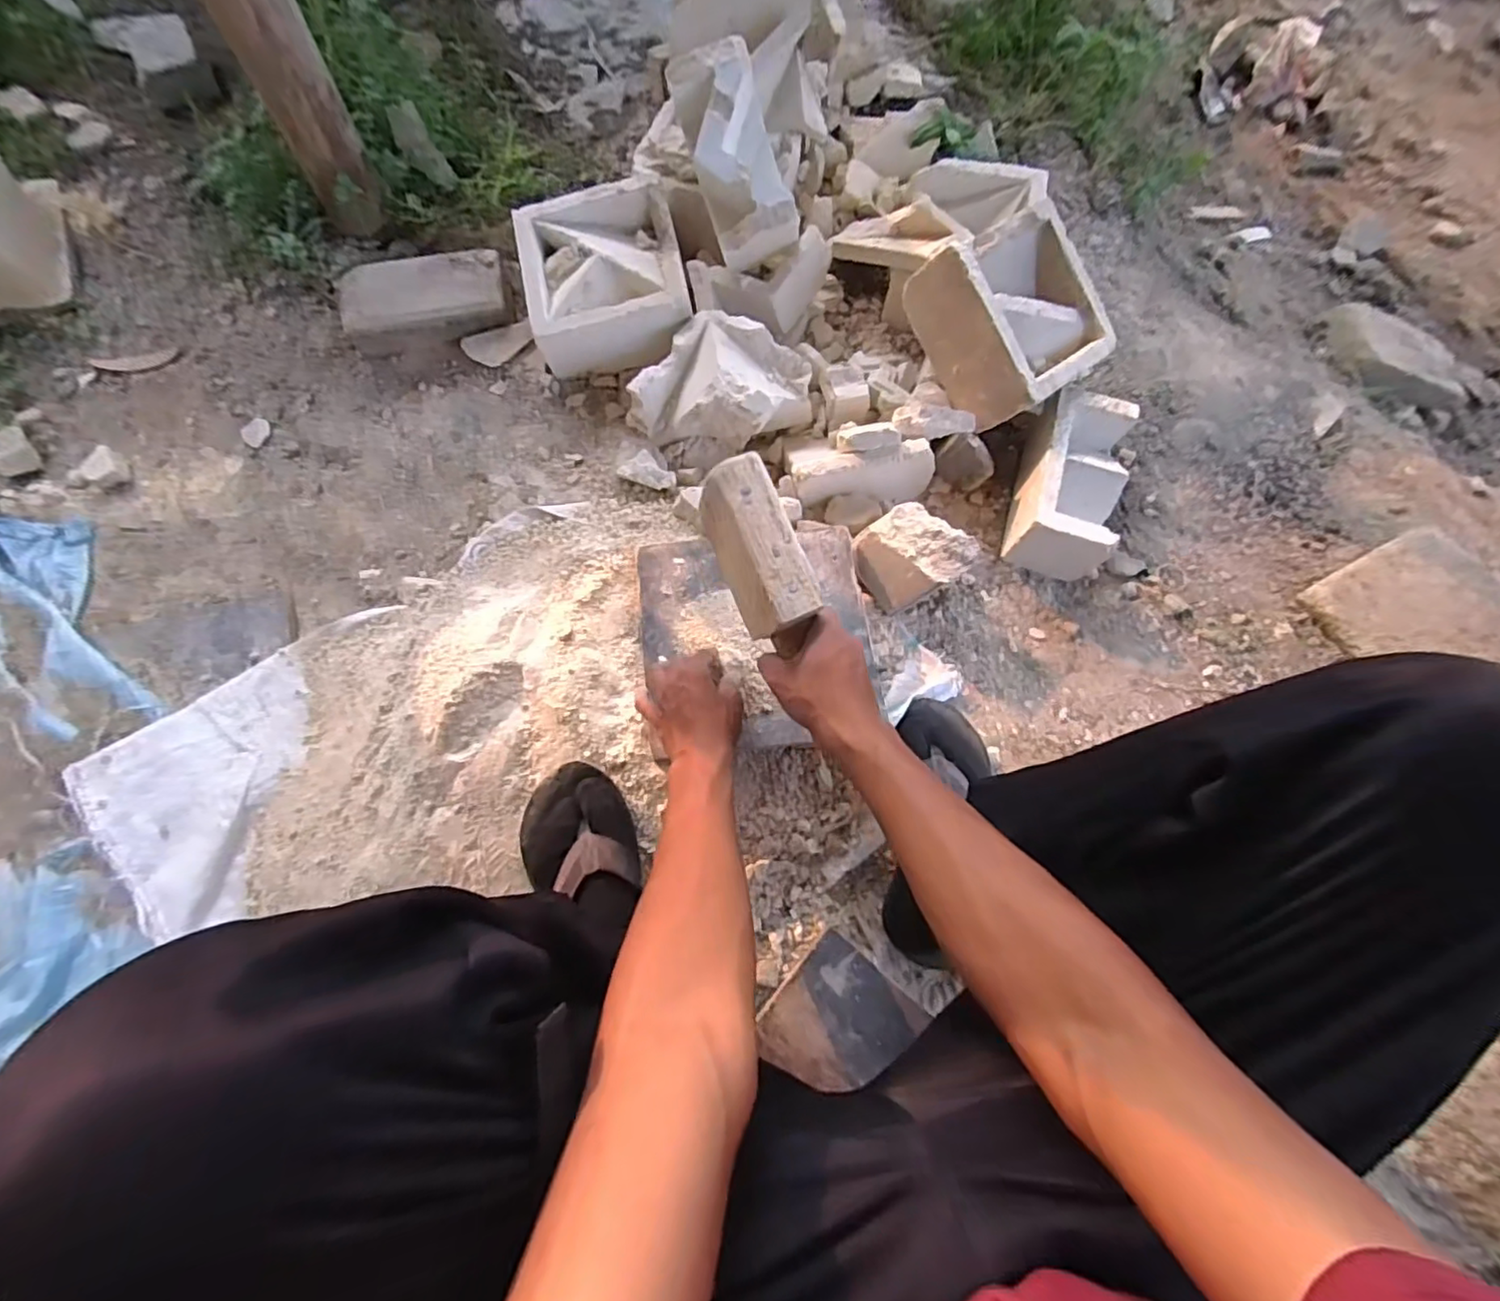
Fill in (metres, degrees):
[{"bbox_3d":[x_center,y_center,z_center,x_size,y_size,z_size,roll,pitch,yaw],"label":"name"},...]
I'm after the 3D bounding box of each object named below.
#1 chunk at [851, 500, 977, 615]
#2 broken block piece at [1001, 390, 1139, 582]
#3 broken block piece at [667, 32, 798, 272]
[{"bbox_3d":[0.188,-0.111,0.738,0.103,0.072,0.113,-36,78,-11],"label":"chunk"},{"bbox_3d":[0.399,-0.206,0.786,0.111,0.103,0.201,17,74,4],"label":"broken block piece"},{"bbox_3d":[-0.012,-0.599,0.777,0.113,0.086,0.214,-19,98,-7],"label":"broken block piece"}]

